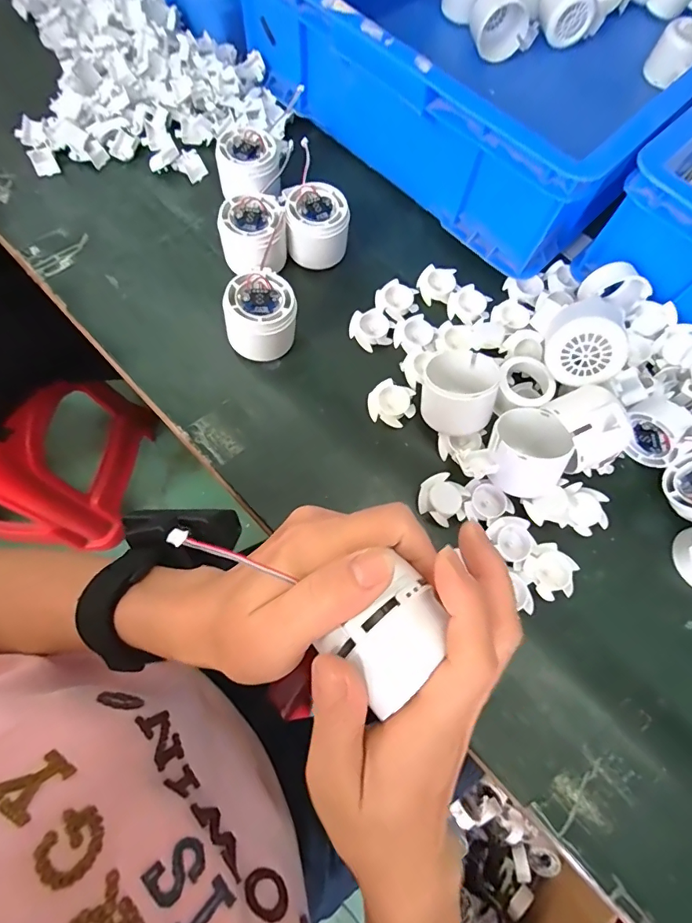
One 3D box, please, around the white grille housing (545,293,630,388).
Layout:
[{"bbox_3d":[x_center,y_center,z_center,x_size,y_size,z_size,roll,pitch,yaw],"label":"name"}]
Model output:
[{"bbox_3d":[0.197,-0.098,0.372,0.063,0.058,0.057,30,38,4],"label":"white grille housing"}]

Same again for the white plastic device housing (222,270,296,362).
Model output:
[{"bbox_3d":[-0.071,-0.119,0.388,0.060,0.054,0.064,1,69,-5],"label":"white plastic device housing"}]

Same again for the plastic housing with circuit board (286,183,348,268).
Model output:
[{"bbox_3d":[-0.026,-0.217,0.428,0.061,0.050,0.062,3,69,-4],"label":"plastic housing with circuit board"}]

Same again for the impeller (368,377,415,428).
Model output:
[{"bbox_3d":[0.040,-0.049,0.392,0.040,0.010,0.037,1,71,-3],"label":"impeller"}]

